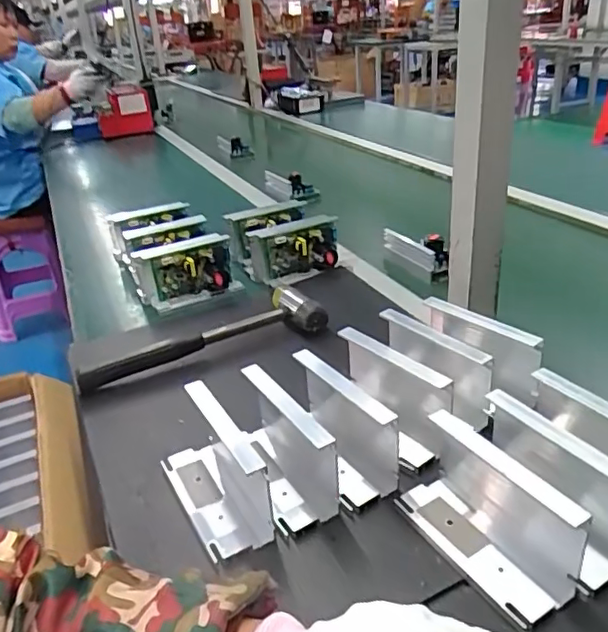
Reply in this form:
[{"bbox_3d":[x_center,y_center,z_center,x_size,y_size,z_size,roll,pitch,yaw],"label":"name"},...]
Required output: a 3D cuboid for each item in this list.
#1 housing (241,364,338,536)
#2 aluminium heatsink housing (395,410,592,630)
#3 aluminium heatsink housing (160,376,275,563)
[{"bbox_3d":[-0.024,0.103,0.484,0.058,0.075,0.128,-19,31,-24],"label":"housing"},{"bbox_3d":[0.127,0.134,0.408,0.056,0.078,0.132,-19,31,-24],"label":"aluminium heatsink housing"},{"bbox_3d":[-0.074,0.118,0.477,0.068,0.067,0.142,-19,31,-24],"label":"aluminium heatsink housing"}]

